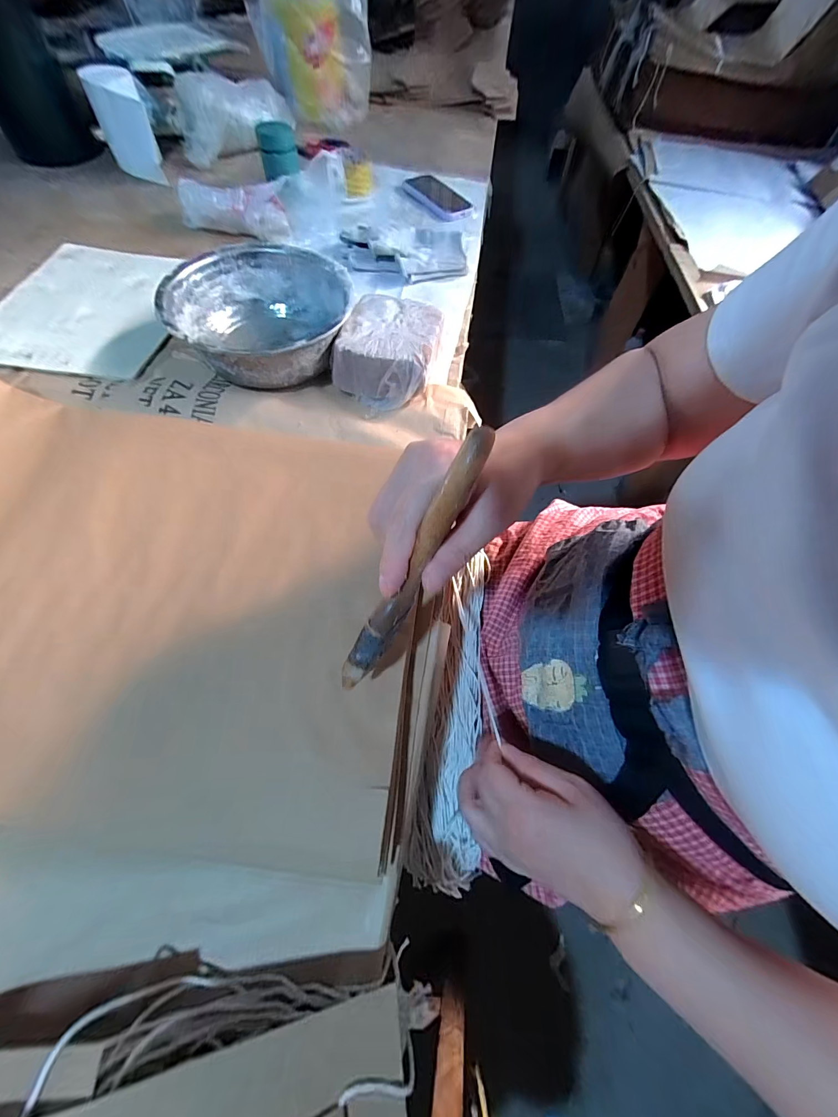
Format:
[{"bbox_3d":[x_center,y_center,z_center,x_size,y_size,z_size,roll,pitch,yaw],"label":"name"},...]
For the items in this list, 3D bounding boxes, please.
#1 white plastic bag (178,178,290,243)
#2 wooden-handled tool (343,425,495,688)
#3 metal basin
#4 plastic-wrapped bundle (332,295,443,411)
[{"bbox_3d":[-0.307,-0.585,0.622,0.184,0.056,0.062,11,64,1],"label":"white plastic bag"},{"bbox_3d":[-0.005,0.009,0.199,0.016,0.164,0.014,35,24,15],"label":"wooden-handled tool"},{"bbox_3d":[-0.193,-0.300,0.469,0.206,0.071,0.209,2,65,-3],"label":"metal basin"},{"bbox_3d":[-0.037,-0.266,0.472,0.114,0.057,0.146,11,64,1],"label":"plastic-wrapped bundle"}]

